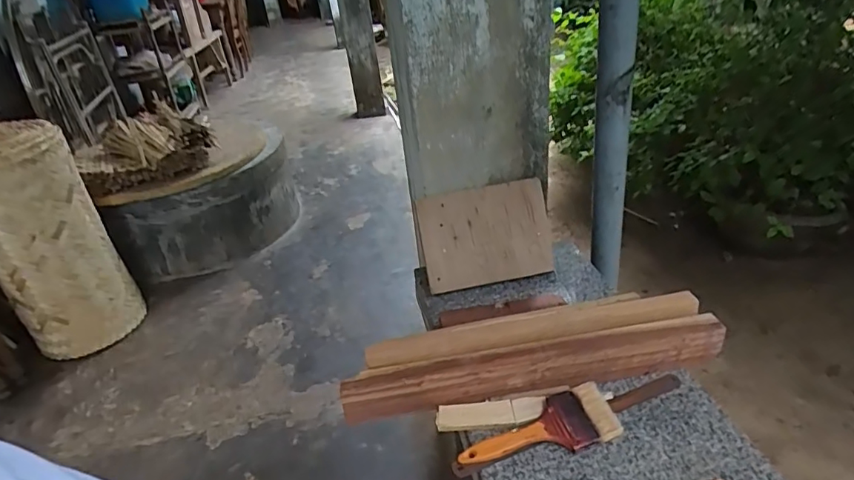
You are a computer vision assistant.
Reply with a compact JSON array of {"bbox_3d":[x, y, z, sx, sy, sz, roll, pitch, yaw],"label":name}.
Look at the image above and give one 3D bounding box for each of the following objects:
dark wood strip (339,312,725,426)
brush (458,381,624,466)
[{"bbox_3d":[0.134,0.164,0.635,0.474,0.057,0.037,-10,31,-4],"label":"dark wood strip"},{"bbox_3d":[0.126,0.218,0.580,0.182,0.018,0.066,-13,31,-9],"label":"brush"}]

